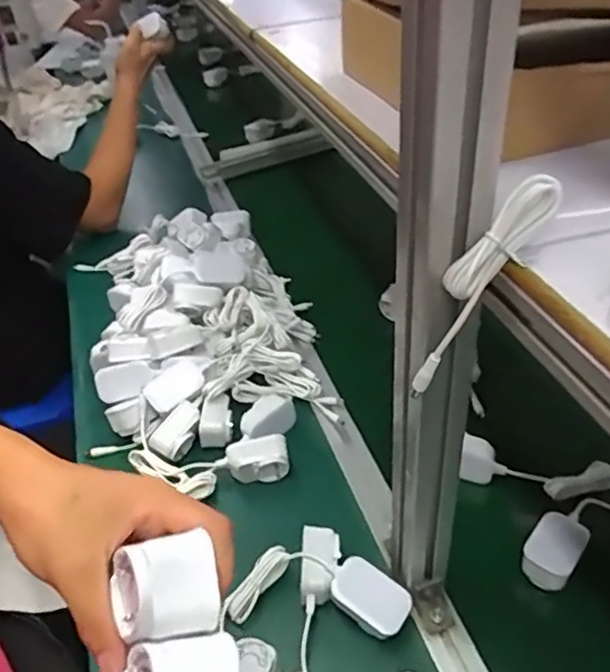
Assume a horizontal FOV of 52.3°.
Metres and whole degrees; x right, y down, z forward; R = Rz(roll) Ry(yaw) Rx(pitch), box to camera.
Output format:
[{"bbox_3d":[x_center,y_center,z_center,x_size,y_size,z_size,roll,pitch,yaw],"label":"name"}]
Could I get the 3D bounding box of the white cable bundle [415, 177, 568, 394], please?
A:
[{"bbox_3d":[0.091,-0.023,0.352,0.031,0.148,0.017,13,33,-22],"label":"white cable bundle"}]

